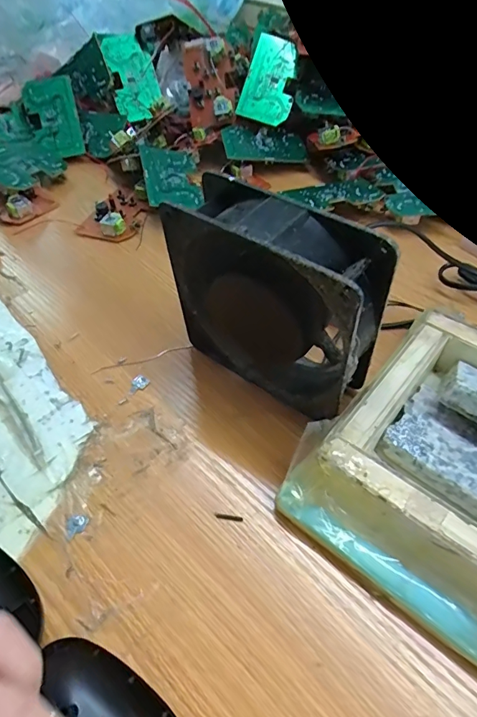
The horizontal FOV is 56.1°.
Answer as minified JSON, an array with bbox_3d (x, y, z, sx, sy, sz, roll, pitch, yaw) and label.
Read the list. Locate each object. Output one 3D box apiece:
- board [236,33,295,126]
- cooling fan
[{"bbox_3d":[0.036,-0.301,0.483,0.053,0.007,0.092,15,90,0],"label":"board"},{"bbox_3d":[0.020,-0.030,0.258,0.120,0.116,0.042,32,58,25],"label":"cooling fan"}]

